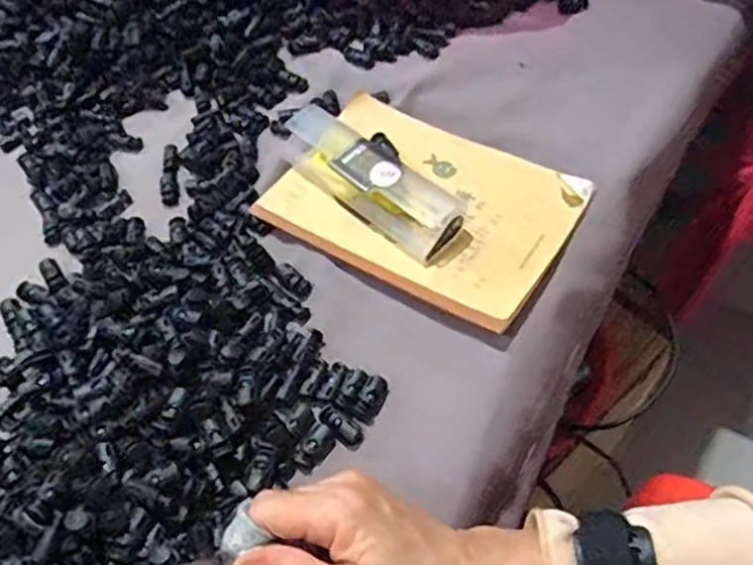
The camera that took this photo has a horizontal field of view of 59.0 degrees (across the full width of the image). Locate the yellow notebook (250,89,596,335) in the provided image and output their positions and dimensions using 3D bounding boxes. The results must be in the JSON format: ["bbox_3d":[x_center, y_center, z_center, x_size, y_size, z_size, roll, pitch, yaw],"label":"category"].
[{"bbox_3d":[0.034,-0.061,0.488,0.206,0.016,0.145,28,62,22],"label":"yellow notebook"}]

